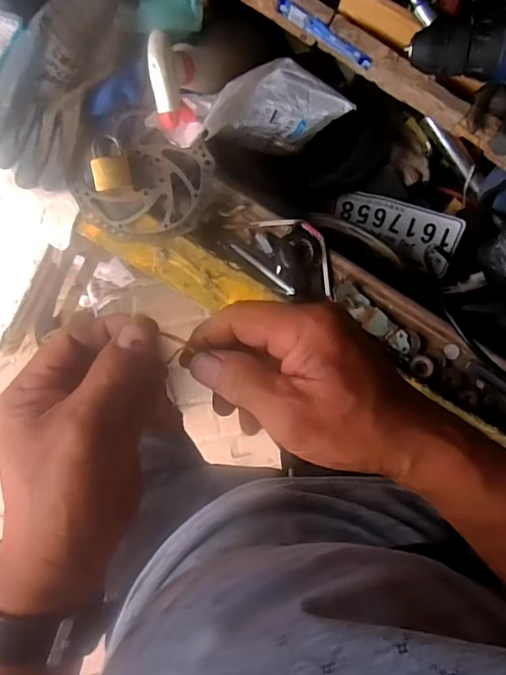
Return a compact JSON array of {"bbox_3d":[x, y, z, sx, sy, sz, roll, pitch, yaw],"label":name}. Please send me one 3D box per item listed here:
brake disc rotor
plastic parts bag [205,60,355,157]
[{"bbox_3d":[-0.110,-0.165,0.542,0.125,0.010,0.130,0,90,-10],"label":"brake disc rotor"},{"bbox_3d":[0.038,-0.276,0.631,0.121,0.040,0.114,23,123,-34],"label":"plastic parts bag"}]

